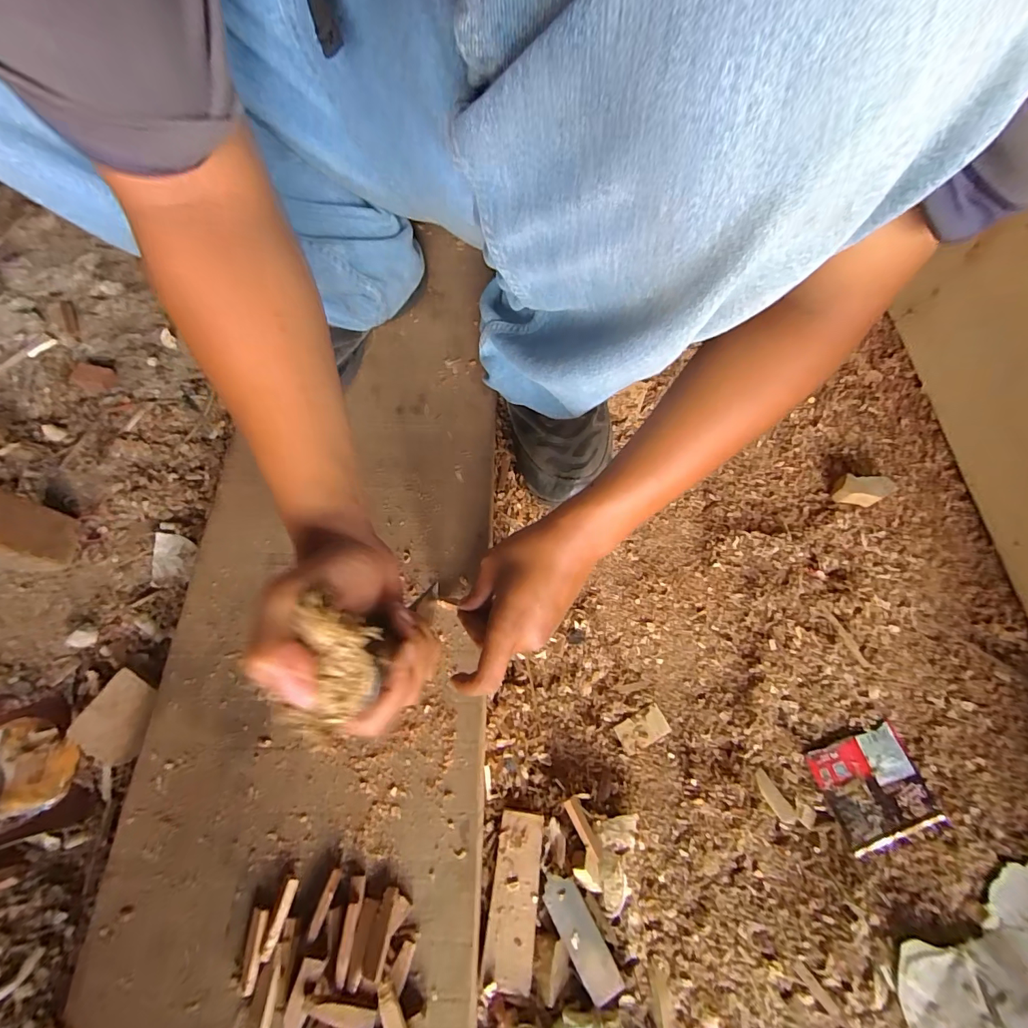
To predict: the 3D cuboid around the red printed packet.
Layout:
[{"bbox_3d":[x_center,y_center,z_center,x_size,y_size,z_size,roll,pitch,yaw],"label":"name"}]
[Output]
[{"bbox_3d":[0.326,0.249,0.407,0.090,0.008,0.084,-17,69,-10],"label":"red printed packet"}]

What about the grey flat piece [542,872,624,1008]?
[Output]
[{"bbox_3d":[0.051,0.321,0.341,0.026,0.006,0.088,-26,77,-15],"label":"grey flat piece"}]

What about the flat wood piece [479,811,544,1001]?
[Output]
[{"bbox_3d":[0.000,0.296,0.347,0.036,0.011,0.111,8,67,0],"label":"flat wood piece"}]

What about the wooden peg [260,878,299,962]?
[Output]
[{"bbox_3d":[-0.166,0.287,0.317,0.008,0.008,0.045,15,67,3],"label":"wooden peg"}]

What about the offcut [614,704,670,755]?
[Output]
[{"bbox_3d":[0.121,0.201,0.419,0.049,0.004,0.026,-22,70,-12],"label":"offcut"}]

